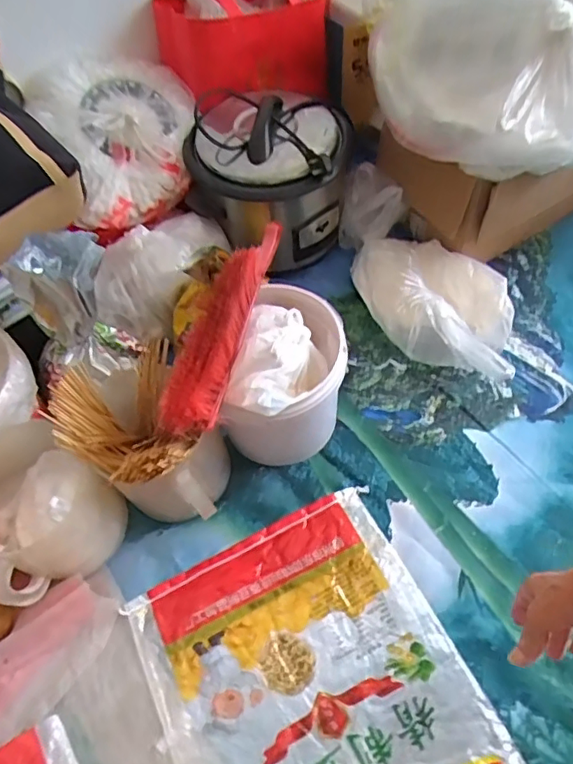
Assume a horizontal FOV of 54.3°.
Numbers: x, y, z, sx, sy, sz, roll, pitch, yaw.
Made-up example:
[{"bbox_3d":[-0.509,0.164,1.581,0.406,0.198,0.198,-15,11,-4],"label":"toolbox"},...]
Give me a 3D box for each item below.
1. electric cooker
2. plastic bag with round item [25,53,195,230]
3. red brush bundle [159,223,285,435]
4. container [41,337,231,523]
[{"bbox_3d":[-0.026,-0.348,0.962,0.260,0.225,0.225,-1,57,4],"label":"electric cooker"},{"bbox_3d":[-0.269,-0.406,0.919,0.244,0.134,0.260,-18,58,-7],"label":"plastic bag with round item"},{"bbox_3d":[-0.074,-0.096,0.723,0.060,0.094,0.392,9,58,10],"label":"red brush bundle"},{"bbox_3d":[-0.183,0.075,0.748,0.193,0.197,0.181,-1,56,1],"label":"container"}]

